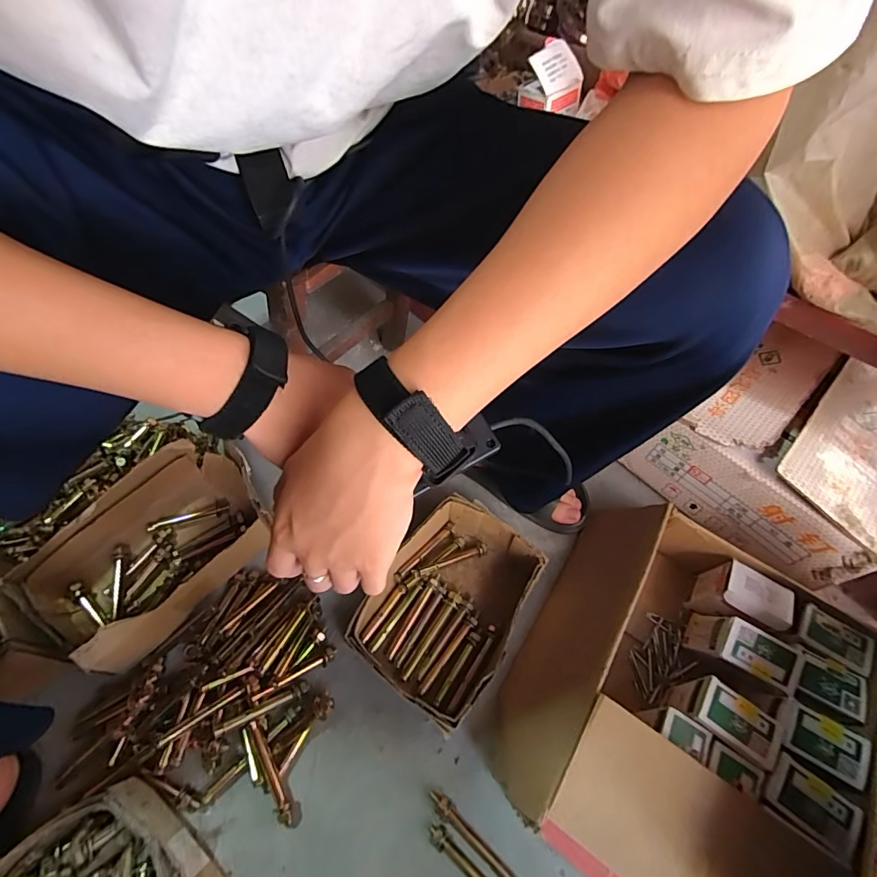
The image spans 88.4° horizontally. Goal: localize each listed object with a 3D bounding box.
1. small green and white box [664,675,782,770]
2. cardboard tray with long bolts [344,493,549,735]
[{"bbox_3d":[0.286,0.295,0.473,0.082,0.094,0.049,34,60,18],"label":"small green and white box"},{"bbox_3d":[0.012,0.197,0.547,0.151,0.066,0.220,28,59,14],"label":"cardboard tray with long bolts"}]

